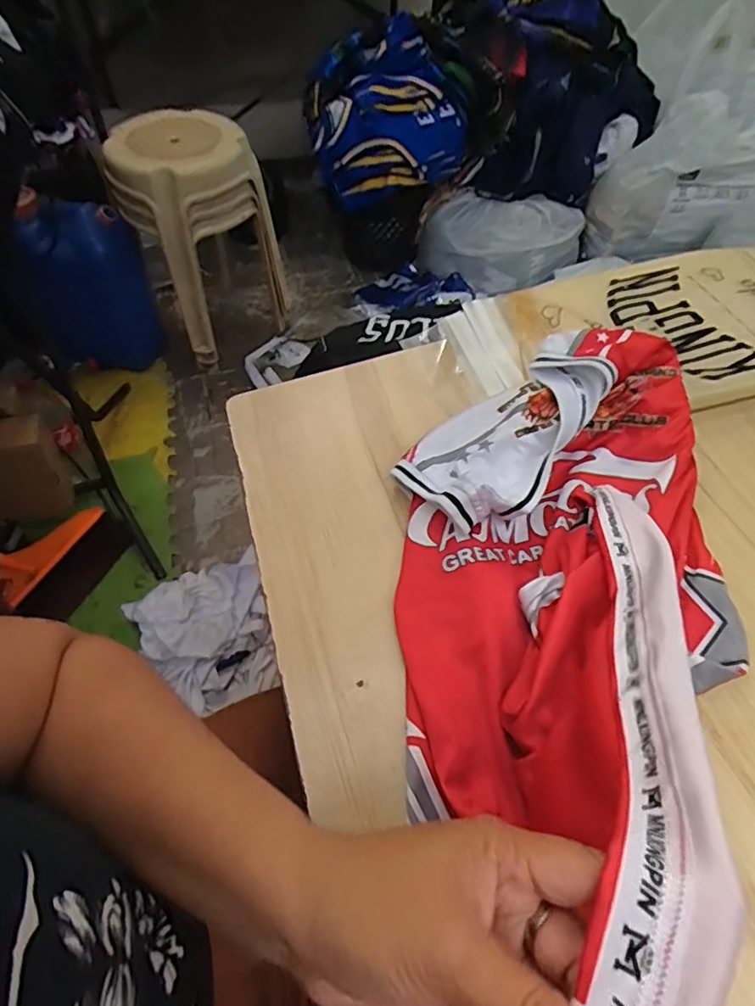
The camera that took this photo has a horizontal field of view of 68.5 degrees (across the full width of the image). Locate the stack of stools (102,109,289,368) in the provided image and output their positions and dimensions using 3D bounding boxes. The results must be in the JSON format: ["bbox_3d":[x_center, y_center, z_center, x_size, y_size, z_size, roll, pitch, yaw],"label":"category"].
[{"bbox_3d":[-0.442,-0.674,1.434,0.321,0.496,0.289,-37,64,-24],"label":"stack of stools"}]

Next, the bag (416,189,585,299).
[{"bbox_3d":[0.404,-0.817,1.744,0.494,0.180,0.251,-9,56,-8],"label":"bag"}]

